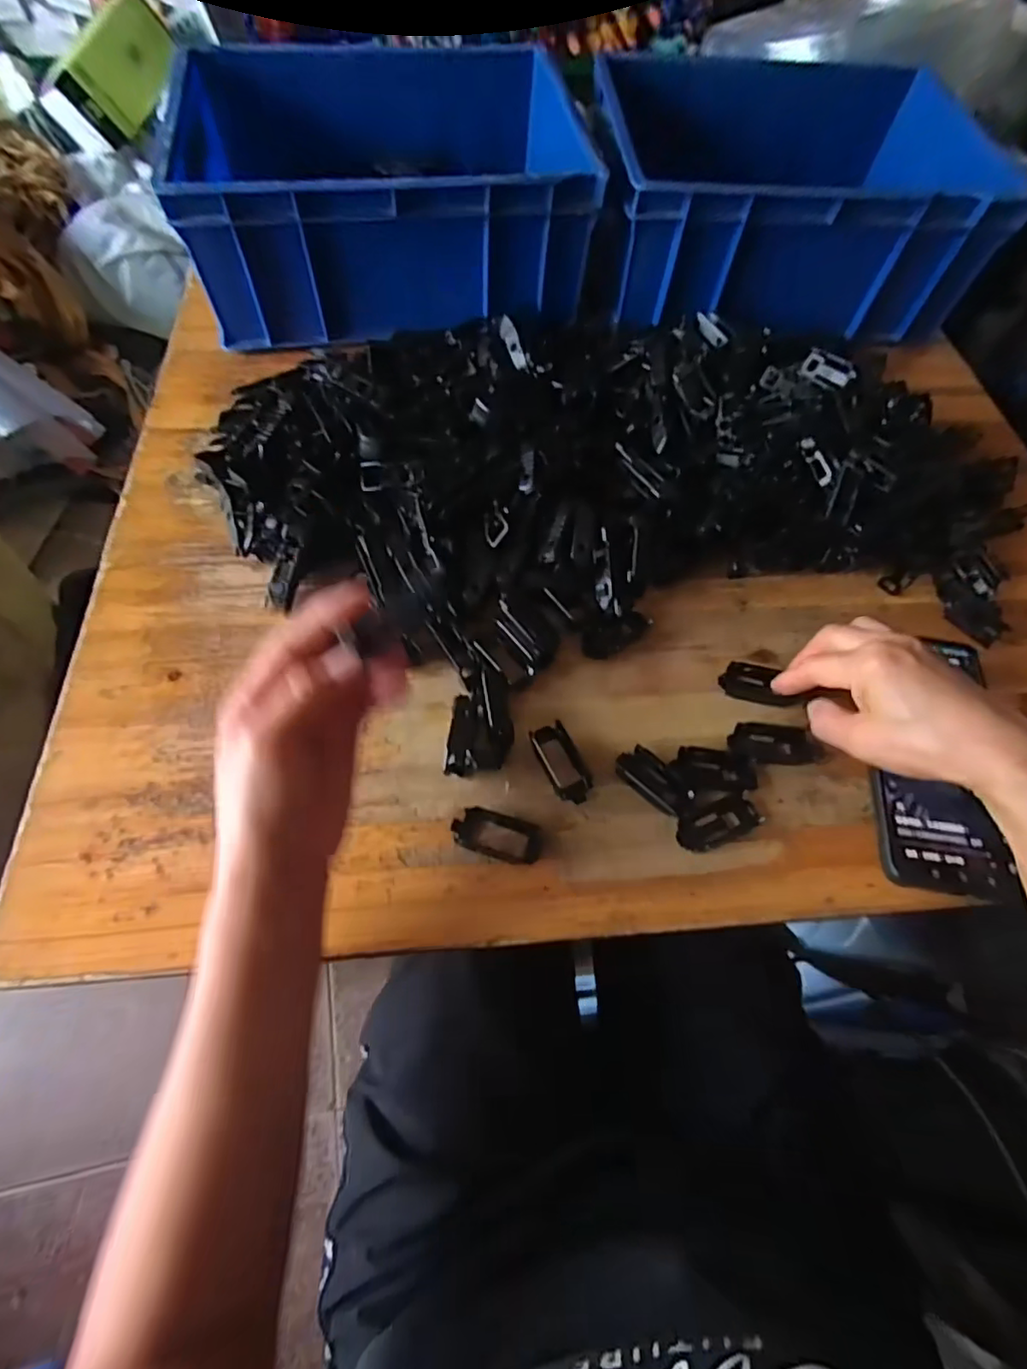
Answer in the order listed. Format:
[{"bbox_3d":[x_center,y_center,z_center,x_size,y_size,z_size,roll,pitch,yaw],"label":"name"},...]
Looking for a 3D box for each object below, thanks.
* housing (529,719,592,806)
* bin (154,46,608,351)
[{"bbox_3d":[0.029,0.046,0.364,0.026,0.009,0.052,-20,65,-14],"label":"housing"},{"bbox_3d":[-0.112,-0.460,0.556,0.328,0.118,0.272,-6,62,-7],"label":"bin"}]

